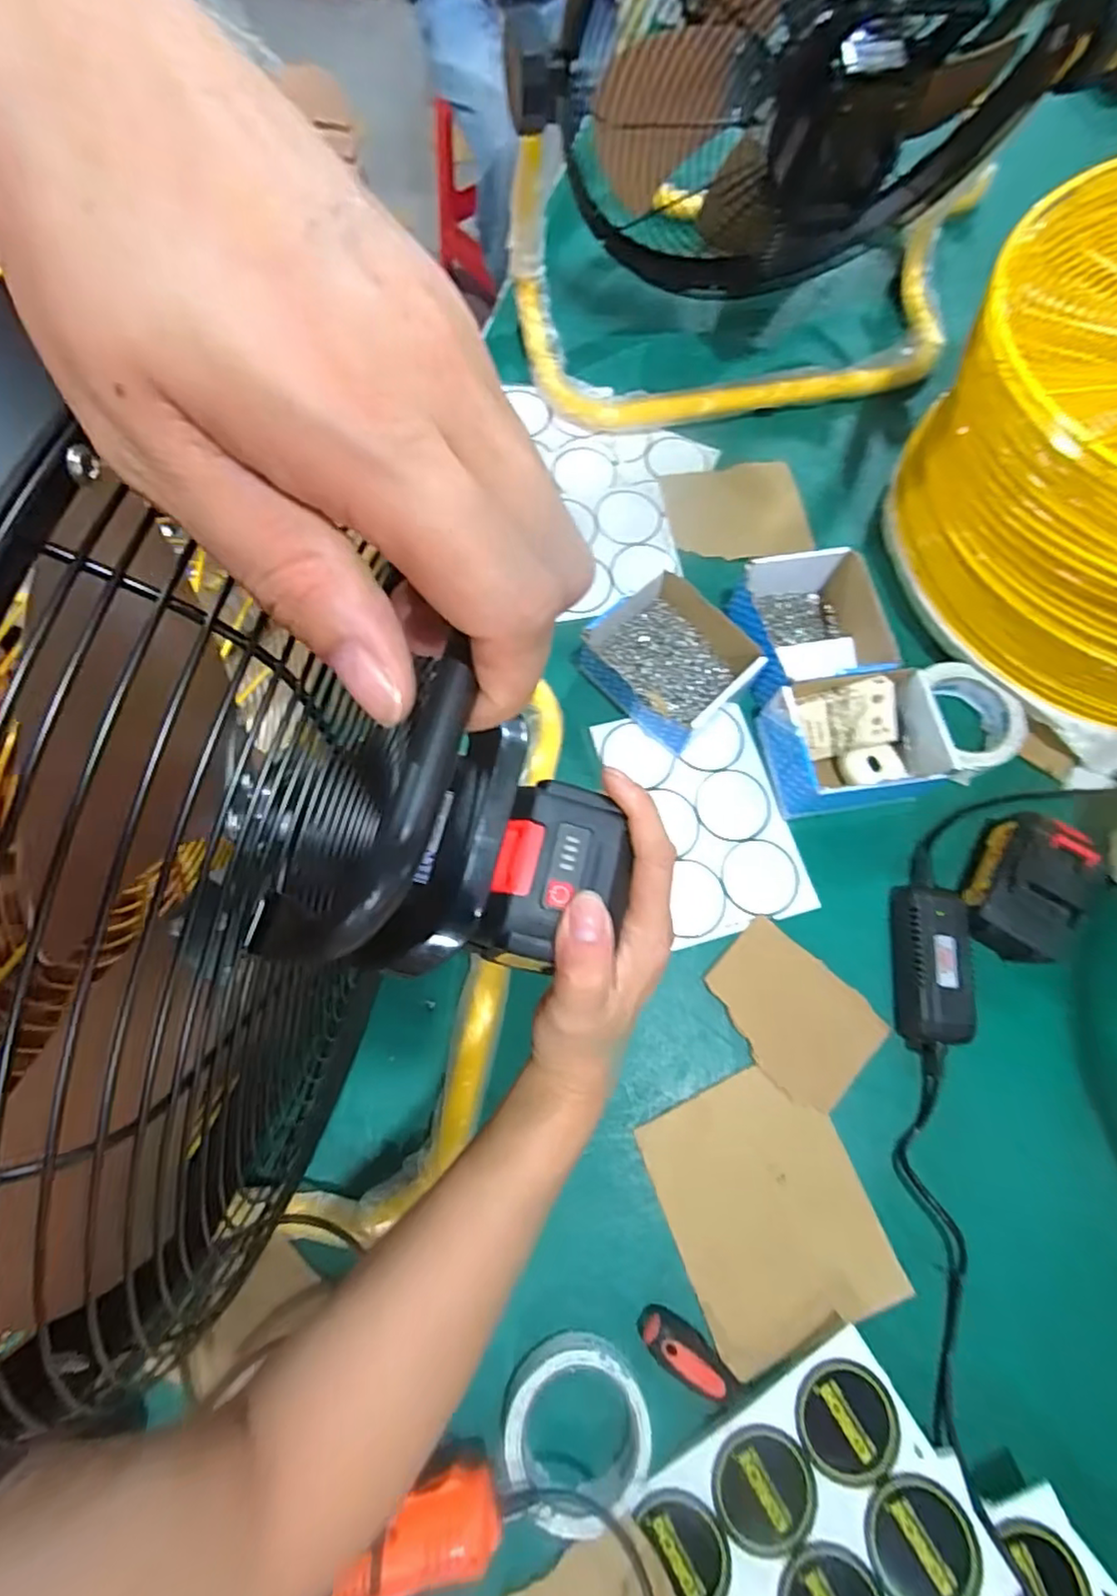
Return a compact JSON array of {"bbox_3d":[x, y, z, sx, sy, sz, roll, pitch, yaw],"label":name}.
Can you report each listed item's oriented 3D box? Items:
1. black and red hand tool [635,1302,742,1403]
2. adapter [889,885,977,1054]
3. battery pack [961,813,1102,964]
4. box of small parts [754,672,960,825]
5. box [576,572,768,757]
[{"bbox_3d":[0.091,0.392,0.449,0.074,0.027,0.026,30,73,21],"label":"black and red hand tool"},{"bbox_3d":[0.311,0.141,0.535,0.050,0.040,0.130,6,72,0],"label":"adapter"},{"bbox_3d":[0.394,0.071,0.539,0.073,0.064,0.115,28,73,6],"label":"battery pack"},{"bbox_3d":[0.266,-0.048,0.573,0.146,0.072,0.111,-11,73,-6],"label":"box of small parts"},{"bbox_3d":[0.098,-0.122,0.596,0.121,0.069,0.134,-38,78,-13],"label":"box"}]

